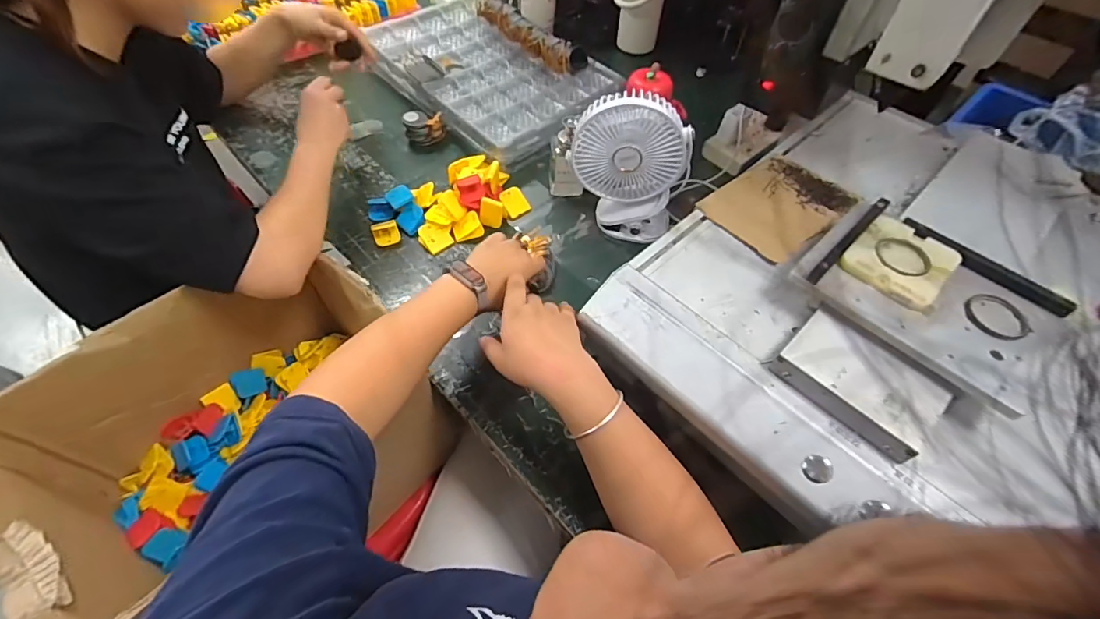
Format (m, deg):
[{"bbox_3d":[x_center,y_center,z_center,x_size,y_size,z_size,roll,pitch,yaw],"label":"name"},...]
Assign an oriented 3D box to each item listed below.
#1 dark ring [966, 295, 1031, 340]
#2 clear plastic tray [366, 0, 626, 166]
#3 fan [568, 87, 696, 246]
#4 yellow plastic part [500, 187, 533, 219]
[{"bbox_3d":[0.386,0.007,0.411,0.049,0.005,0.049,2,49,-2],"label":"dark ring"},{"bbox_3d":[-0.126,-0.457,0.898,0.473,0.040,0.306,39,62,22],"label":"clear plastic tray"},{"bbox_3d":[0.105,-0.186,0.649,0.154,0.191,0.068,7,55,2],"label":"fan"},{"bbox_3d":[-0.055,-0.165,0.732,0.043,0.010,0.045,-33,92,-22],"label":"yellow plastic part"}]

